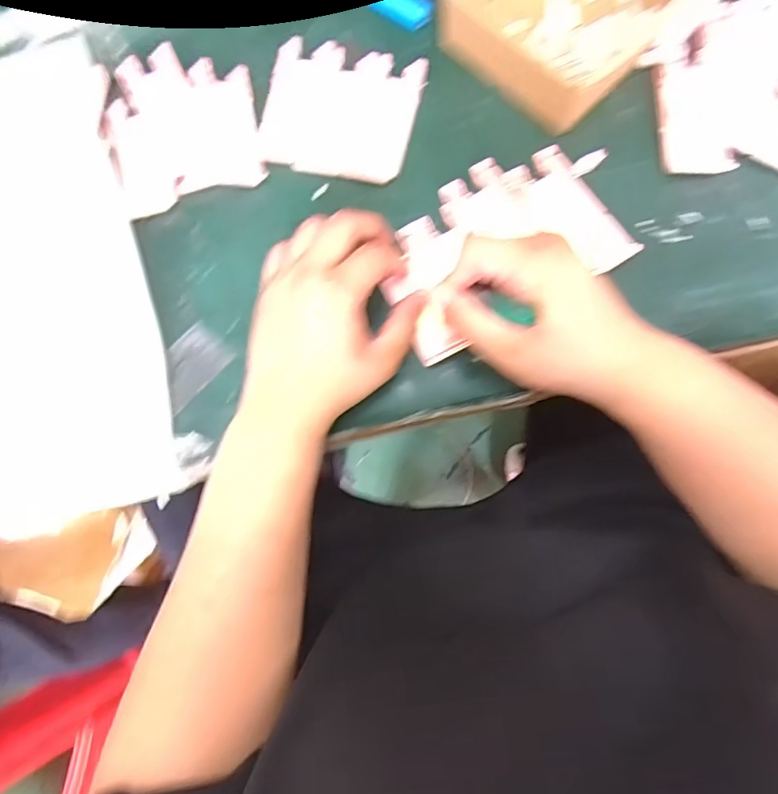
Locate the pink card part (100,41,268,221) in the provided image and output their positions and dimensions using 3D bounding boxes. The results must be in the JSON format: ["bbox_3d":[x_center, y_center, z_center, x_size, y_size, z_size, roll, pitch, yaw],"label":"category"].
[{"bbox_3d":[-0.168,-0.218,0.408,0.120,0.011,0.123,-19,88,-1],"label":"pink card part"}]

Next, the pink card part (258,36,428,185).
[{"bbox_3d":[-0.040,-0.231,0.407,0.122,0.008,0.110,15,81,7],"label":"pink card part"}]

